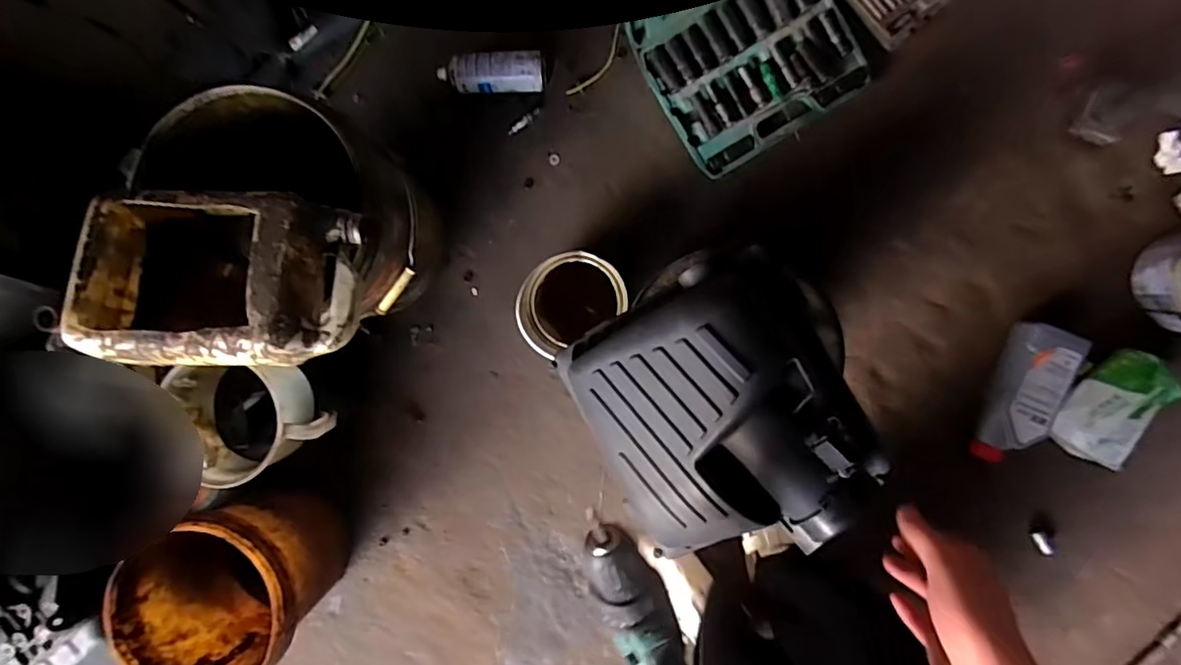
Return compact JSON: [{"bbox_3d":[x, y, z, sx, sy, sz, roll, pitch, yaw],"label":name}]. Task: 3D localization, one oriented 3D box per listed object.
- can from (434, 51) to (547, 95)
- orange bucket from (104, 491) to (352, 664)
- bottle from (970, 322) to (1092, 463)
[{"bbox_3d":[-0.171,-0.437,1.031,0.186,0.061,0.055,-2,91,4],"label":"can"},{"bbox_3d":[-0.569,0.413,1.025,0.268,0.284,0.253,0,91,4],"label":"orange bucket"},{"bbox_3d":[0.712,0.104,0.989,0.109,0.077,0.233,19,92,3],"label":"bottle"}]

